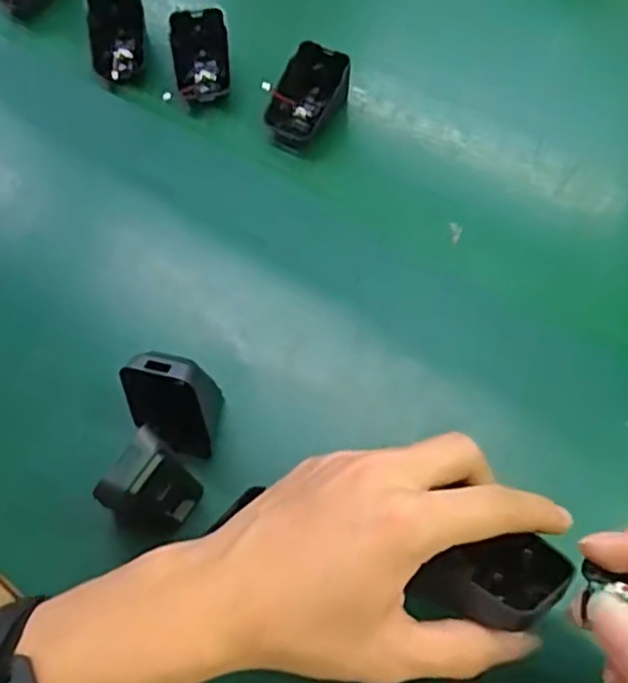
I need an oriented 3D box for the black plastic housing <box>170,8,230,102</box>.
[{"bbox_3d":[-0.084,-0.215,0.521,0.045,0.038,0.061,-8,61,-1],"label":"black plastic housing"}]

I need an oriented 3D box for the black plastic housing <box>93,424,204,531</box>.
[{"bbox_3d":[-0.081,0.075,0.347,0.023,0.066,0.039,29,67,18],"label":"black plastic housing"}]

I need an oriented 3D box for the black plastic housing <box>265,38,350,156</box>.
[{"bbox_3d":[-0.005,-0.176,0.497,0.046,0.041,0.064,35,69,20],"label":"black plastic housing"}]

